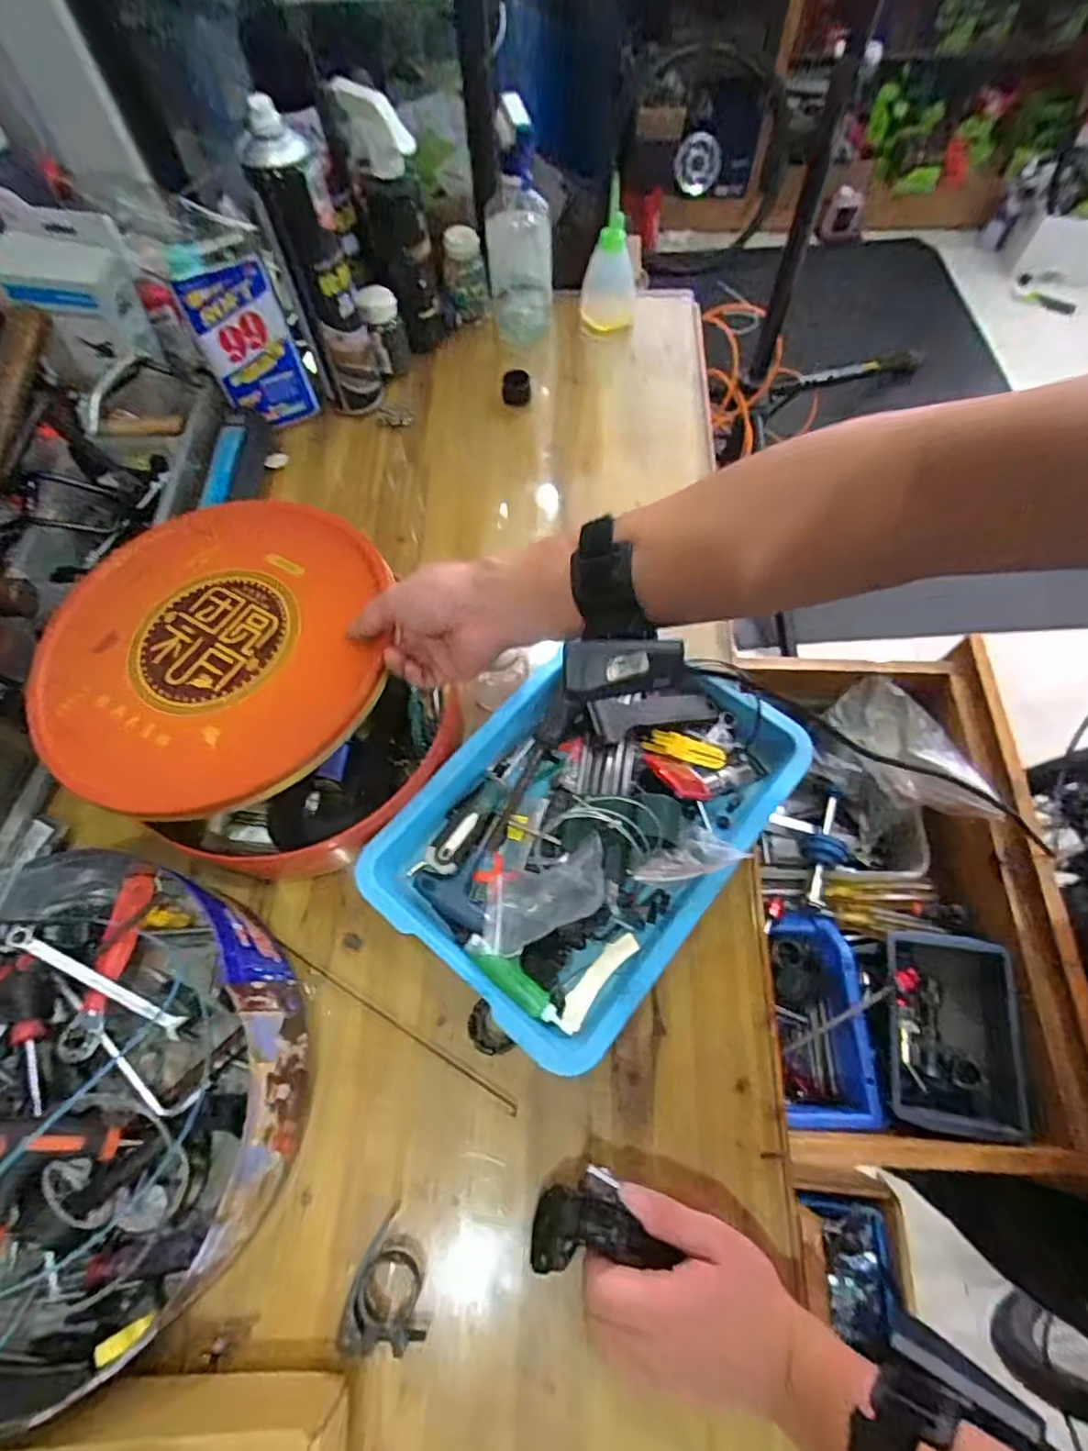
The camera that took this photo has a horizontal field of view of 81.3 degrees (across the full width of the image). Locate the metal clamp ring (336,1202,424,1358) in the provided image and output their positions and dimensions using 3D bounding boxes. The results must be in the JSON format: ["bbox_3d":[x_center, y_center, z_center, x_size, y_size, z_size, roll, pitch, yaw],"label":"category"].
[{"bbox_3d":[-0.099,0.351,0.398,0.050,0.018,0.069,2,65,2],"label":"metal clamp ring"}]

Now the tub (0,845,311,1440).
[{"bbox_3d":[-0.326,0.247,0.410,0.319,0.078,0.308,0,65,1],"label":"tub"}]

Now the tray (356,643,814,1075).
[{"bbox_3d":[0.037,0.062,0.497,0.222,0.080,0.315,36,70,17],"label":"tray"}]

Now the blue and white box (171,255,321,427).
[{"bbox_3d":[-0.300,-0.385,0.651,0.089,0.154,0.023,-28,67,-11],"label":"blue and white box"}]

